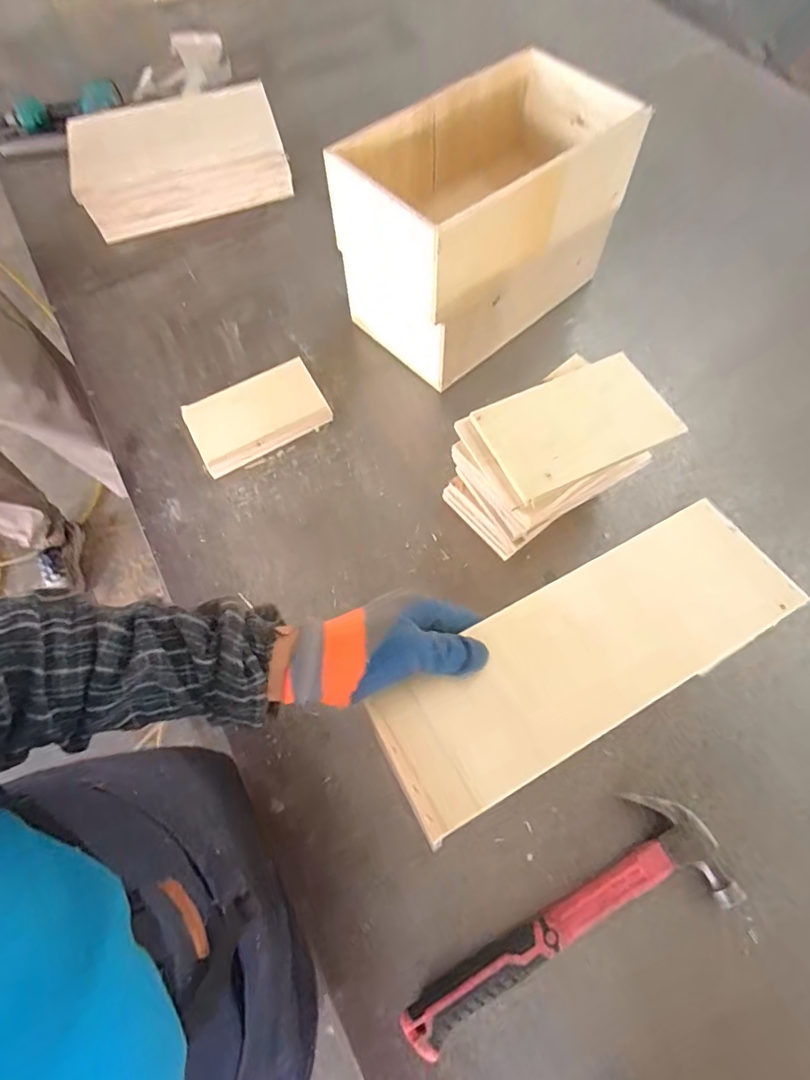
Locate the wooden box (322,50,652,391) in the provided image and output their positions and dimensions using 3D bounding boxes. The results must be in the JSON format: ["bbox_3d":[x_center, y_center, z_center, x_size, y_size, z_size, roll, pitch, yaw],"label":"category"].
[{"bbox_3d":[0.112,-0.438,0.755,0.365,0.251,0.209,-39,69,-14],"label":"wooden box"}]

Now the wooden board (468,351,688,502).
[{"bbox_3d":[0.174,-0.119,0.541,0.182,0.015,0.109,-24,66,-8],"label":"wooden board"}]

